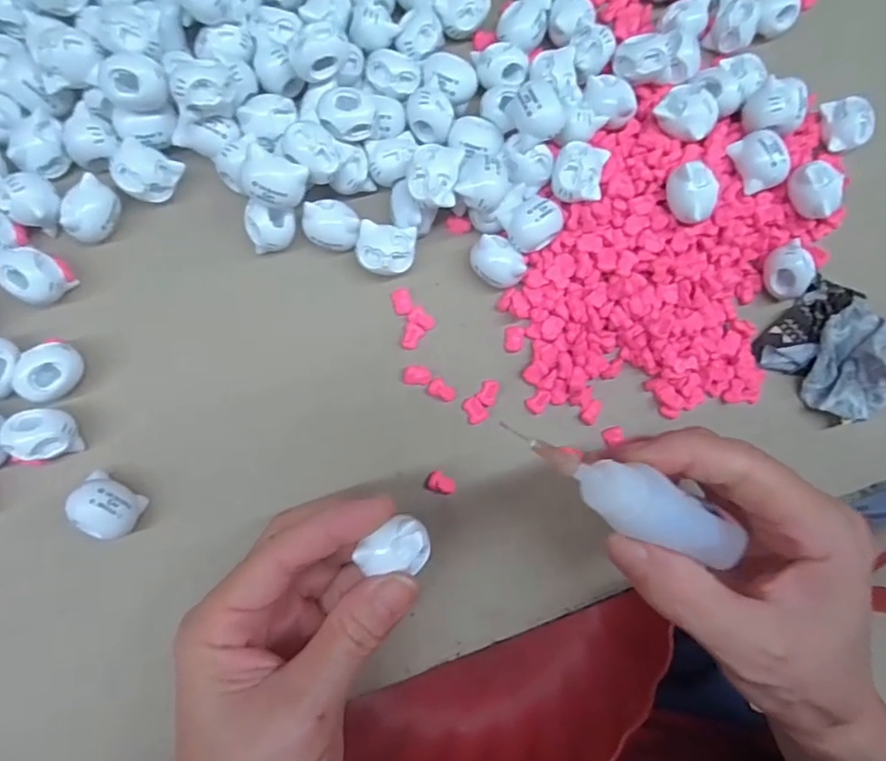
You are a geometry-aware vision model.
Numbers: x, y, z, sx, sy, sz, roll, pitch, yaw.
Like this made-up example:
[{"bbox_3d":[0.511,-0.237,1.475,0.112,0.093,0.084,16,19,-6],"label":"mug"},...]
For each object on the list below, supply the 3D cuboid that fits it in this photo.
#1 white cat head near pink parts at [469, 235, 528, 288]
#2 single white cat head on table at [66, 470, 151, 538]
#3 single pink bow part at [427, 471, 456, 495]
[{"bbox_3d":[0.024,-0.053,0.268,0.025,0.020,0.018,43,81,0],"label":"white cat head near pink parts"},{"bbox_3d":[-0.135,0.051,0.235,0.023,0.022,0.020,27,81,-3],"label":"single white cat head on table"},{"bbox_3d":[0.000,0.046,0.260,0.013,0.007,0.008,19,82,-4],"label":"single pink bow part"}]

